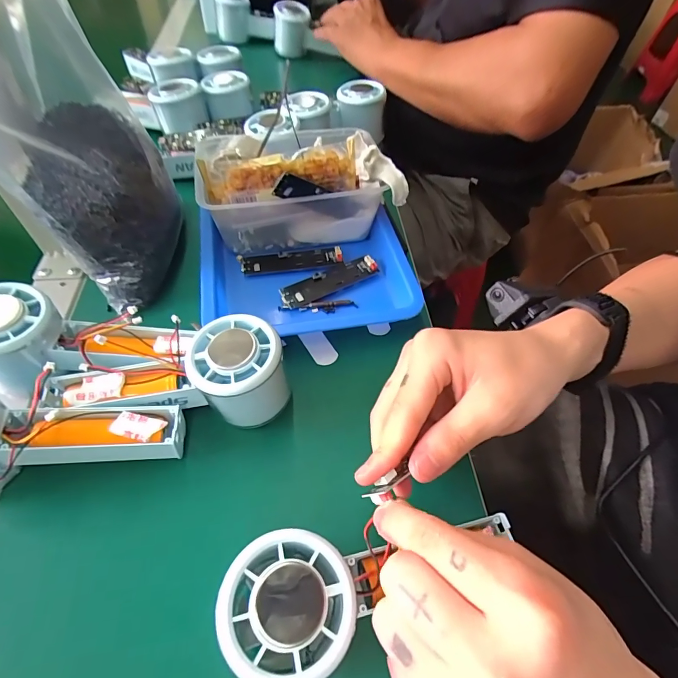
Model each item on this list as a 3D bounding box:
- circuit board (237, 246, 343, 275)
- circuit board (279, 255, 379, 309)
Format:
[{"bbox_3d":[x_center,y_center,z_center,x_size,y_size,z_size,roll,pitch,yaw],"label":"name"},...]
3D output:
[{"bbox_3d":[-0.044,-0.074,0.361,0.092,0.008,0.024,-7,54,-7],"label":"circuit board"},{"bbox_3d":[-0.008,-0.053,0.346,0.090,0.005,0.024,-25,58,-19],"label":"circuit board"}]

